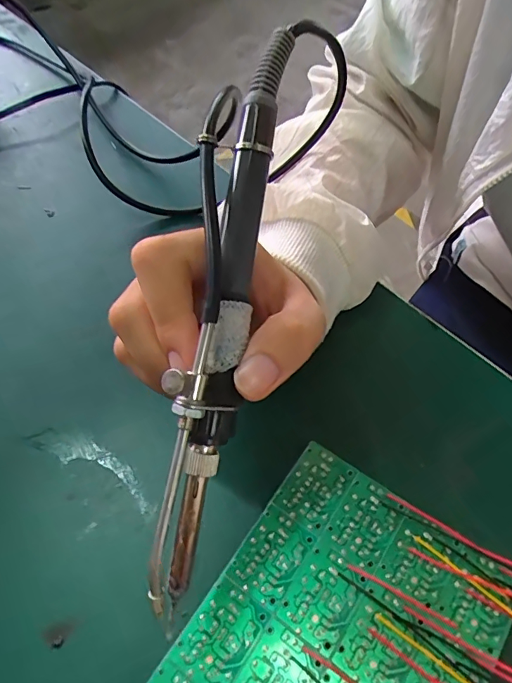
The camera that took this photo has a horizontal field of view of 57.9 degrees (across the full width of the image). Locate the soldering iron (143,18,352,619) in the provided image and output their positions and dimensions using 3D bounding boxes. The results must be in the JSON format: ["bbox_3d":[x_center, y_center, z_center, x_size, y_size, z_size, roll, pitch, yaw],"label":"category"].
[{"bbox_3d":[-0.011,-0.013,0.153,0.035,0.037,0.209,11,86,9],"label":"soldering iron"}]

